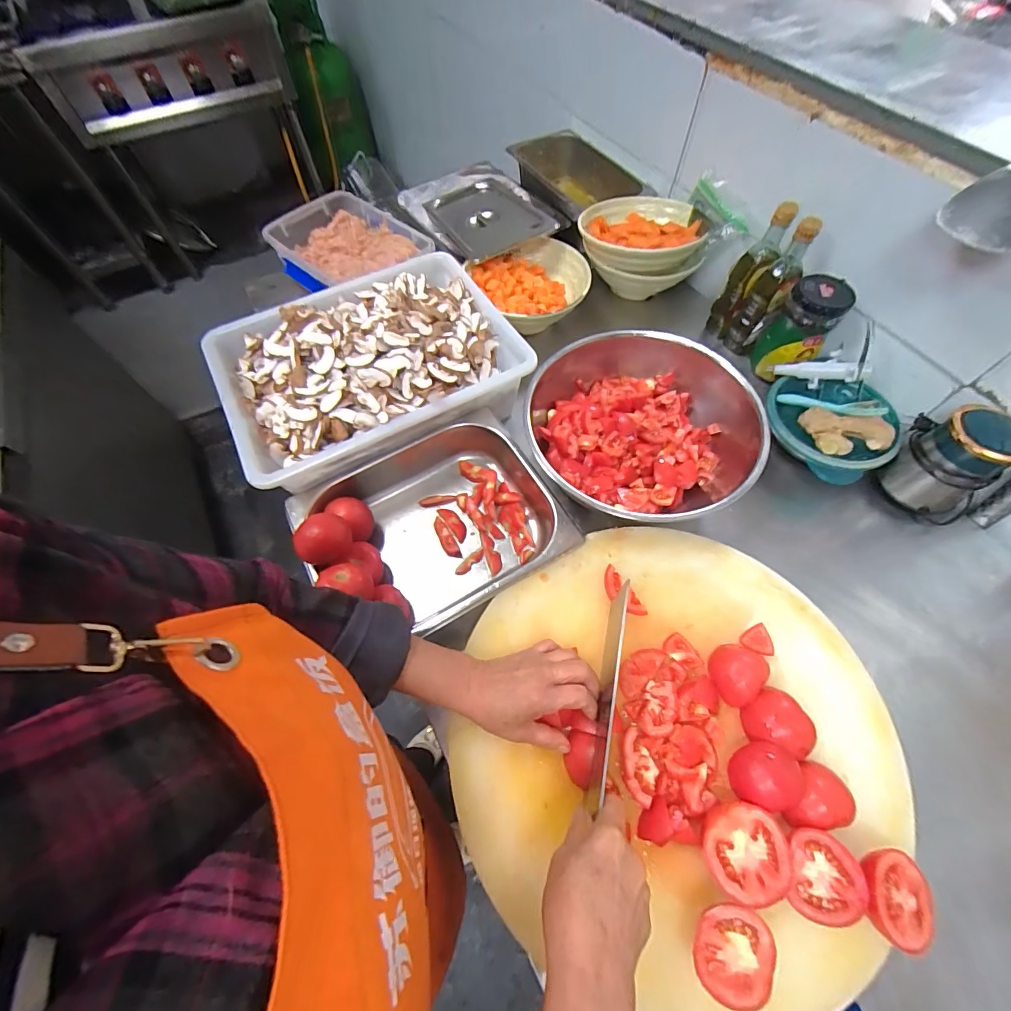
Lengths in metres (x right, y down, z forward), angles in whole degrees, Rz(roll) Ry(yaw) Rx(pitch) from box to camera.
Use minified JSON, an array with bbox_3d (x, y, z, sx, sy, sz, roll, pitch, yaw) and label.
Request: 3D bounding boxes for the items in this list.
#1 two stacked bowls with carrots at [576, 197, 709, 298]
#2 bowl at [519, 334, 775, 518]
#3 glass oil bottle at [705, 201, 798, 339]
[{"bbox_3d":[0.250,-0.495,0.842,0.207,0.105,0.213,-1,62,1],"label":"two stacked bowls with carrots"},{"bbox_3d":[0.195,-0.106,0.617,0.293,0.108,0.308,-1,62,1],"label":"bowl"},{"bbox_3d":[0.408,-0.387,0.742,0.056,0.213,0.047,21,64,12],"label":"glass oil bottle"}]

